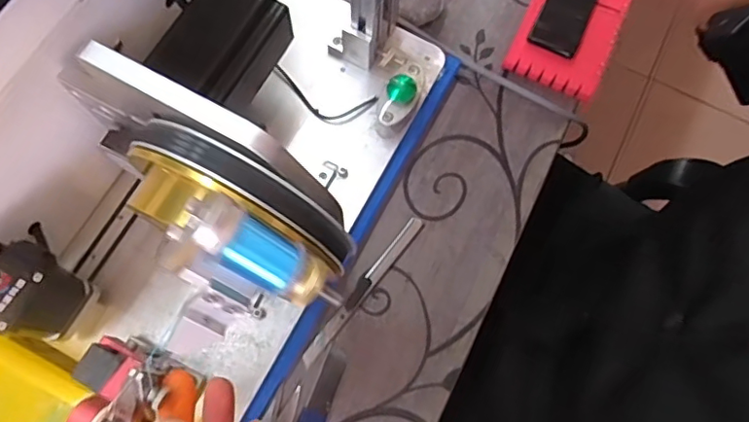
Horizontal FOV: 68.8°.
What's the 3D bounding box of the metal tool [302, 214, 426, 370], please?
[{"bbox_3d":[-0.009,0.060,0.425,0.012,0.004,0.141,38,77,8],"label":"metal tool"}]

